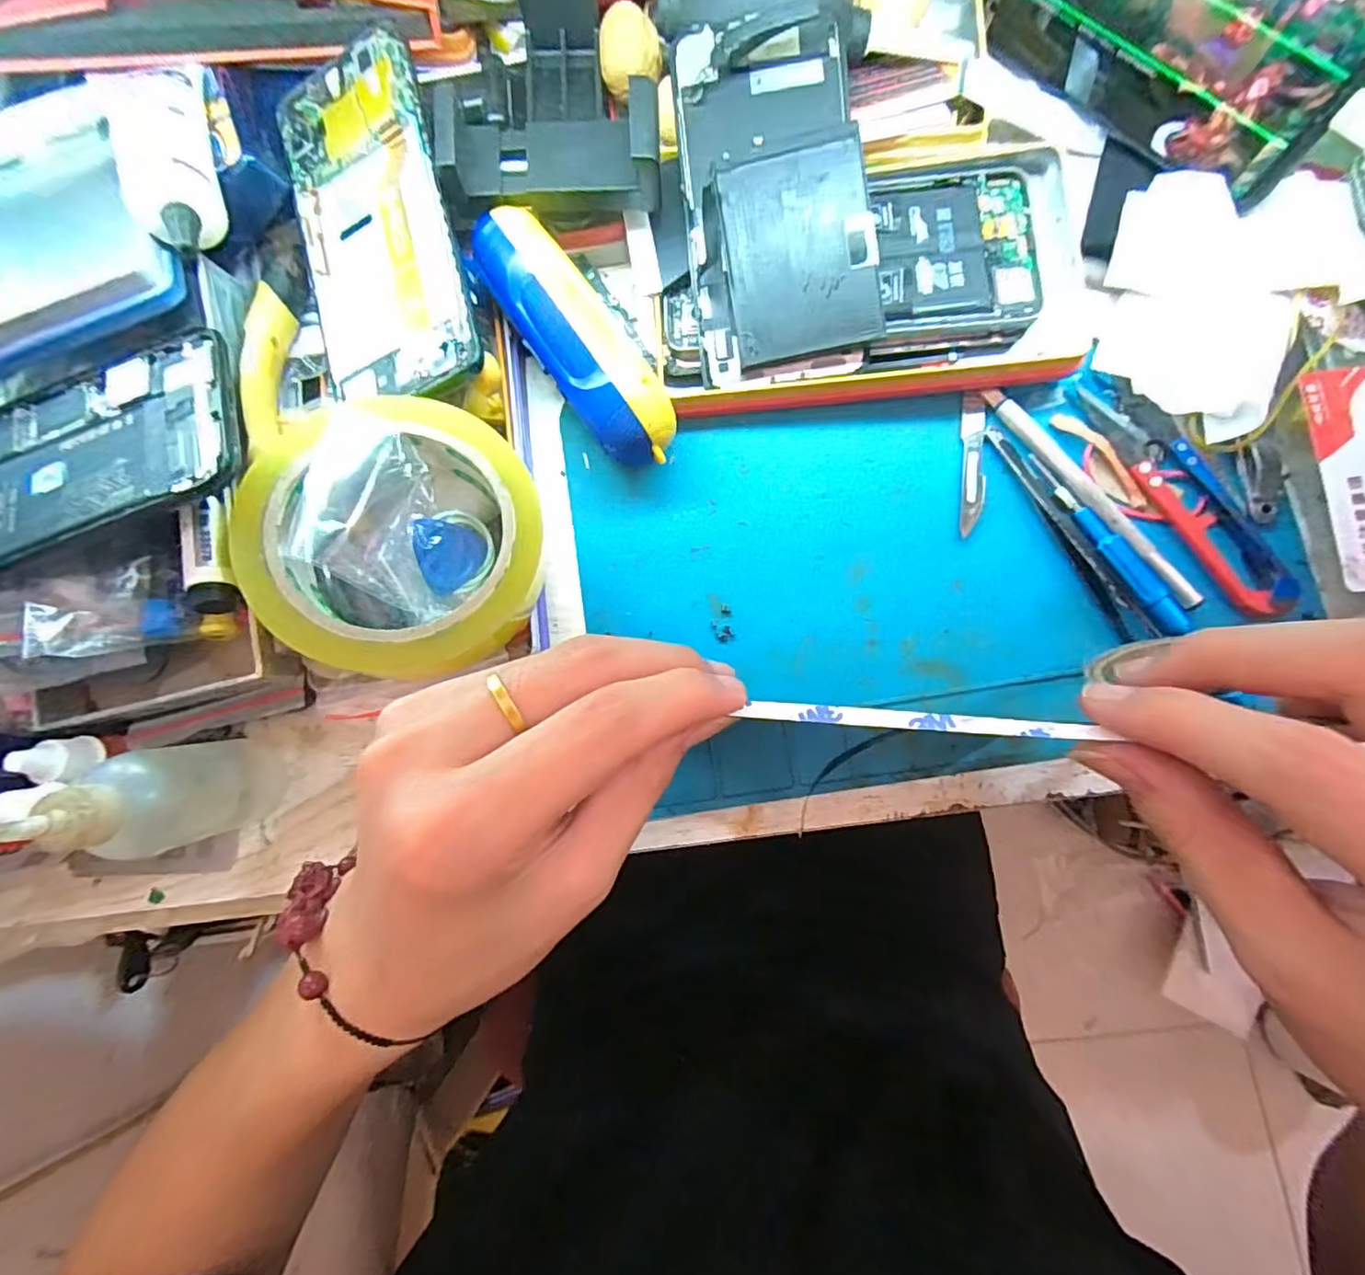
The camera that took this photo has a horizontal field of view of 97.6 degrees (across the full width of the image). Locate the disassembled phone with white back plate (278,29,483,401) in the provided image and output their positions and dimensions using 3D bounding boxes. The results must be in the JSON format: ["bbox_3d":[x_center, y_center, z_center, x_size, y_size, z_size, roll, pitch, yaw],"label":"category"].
[{"bbox_3d":[-0.126,-0.167,0.243,0.068,0.007,0.153,-16,83,18],"label":"disassembled phone with white back plate"}]

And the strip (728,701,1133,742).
[{"bbox_3d":[0.067,0.024,0.172,0.095,0.004,0.006,3,82,10],"label":"strip"}]

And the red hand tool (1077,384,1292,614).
[{"bbox_3d":[0.212,-0.041,0.241,0.016,0.005,0.077,-29,81,0],"label":"red hand tool"}]

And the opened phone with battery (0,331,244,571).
[{"bbox_3d":[-0.229,-0.061,0.211,0.145,0.013,0.074,-22,81,1],"label":"opened phone with battery"}]

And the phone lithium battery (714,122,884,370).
[{"bbox_3d":[0.048,-0.158,0.244,0.059,0.004,0.081,-9,95,8],"label":"phone lithium battery"}]

